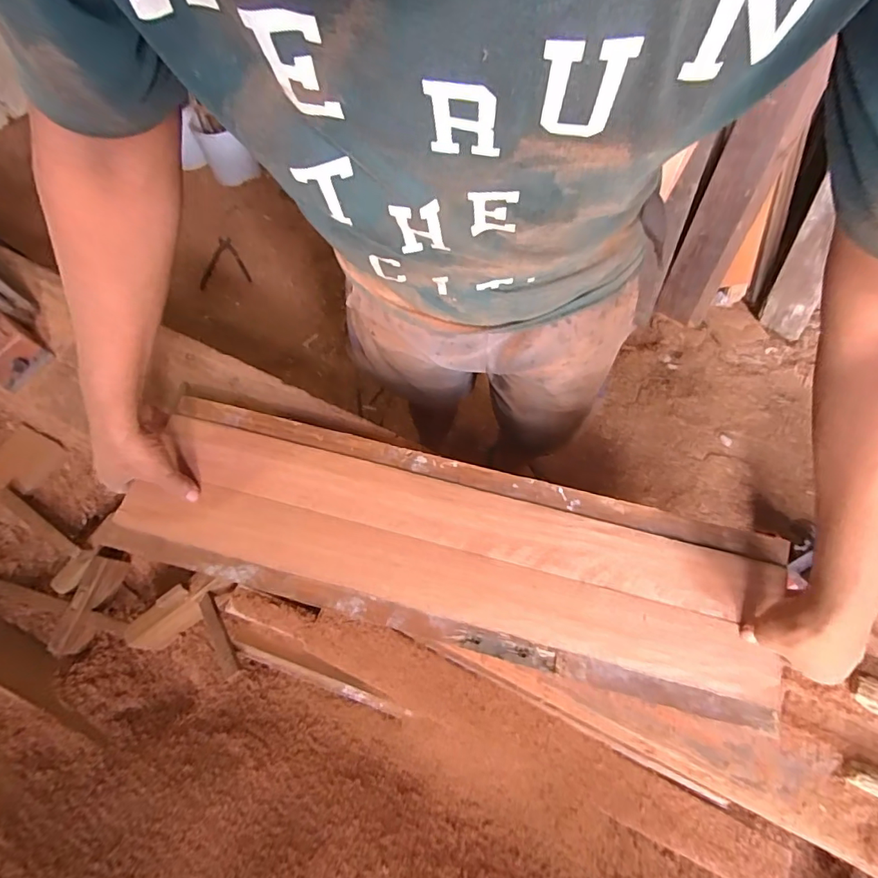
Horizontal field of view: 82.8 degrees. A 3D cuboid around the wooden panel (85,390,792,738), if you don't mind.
[{"bbox_3d":[-0.004,0.116,0.566,0.718,0.025,0.197,13,70,7],"label":"wooden panel"}]

